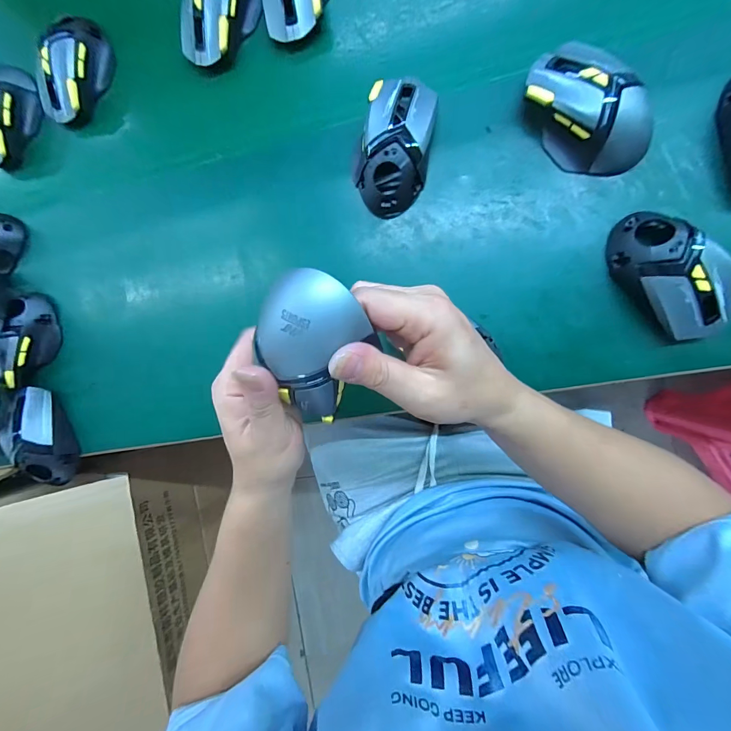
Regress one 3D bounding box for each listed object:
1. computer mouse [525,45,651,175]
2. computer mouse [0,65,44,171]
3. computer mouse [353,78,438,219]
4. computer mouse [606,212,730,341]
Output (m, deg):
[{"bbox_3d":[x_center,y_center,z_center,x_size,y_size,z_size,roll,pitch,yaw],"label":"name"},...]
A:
[{"bbox_3d":[0.191,-0.221,0.296,0.073,0.040,0.121,-38,86,9],"label":"computer mouse"},{"bbox_3d":[-0.421,-0.289,0.402,0.058,0.040,0.114,32,97,7],"label":"computer mouse"},{"bbox_3d":[0.026,-0.210,0.326,0.074,0.041,0.121,17,95,8],"label":"computer mouse"},{"bbox_3d":[0.265,-0.079,0.294,0.071,0.038,0.122,-33,87,9],"label":"computer mouse"}]

